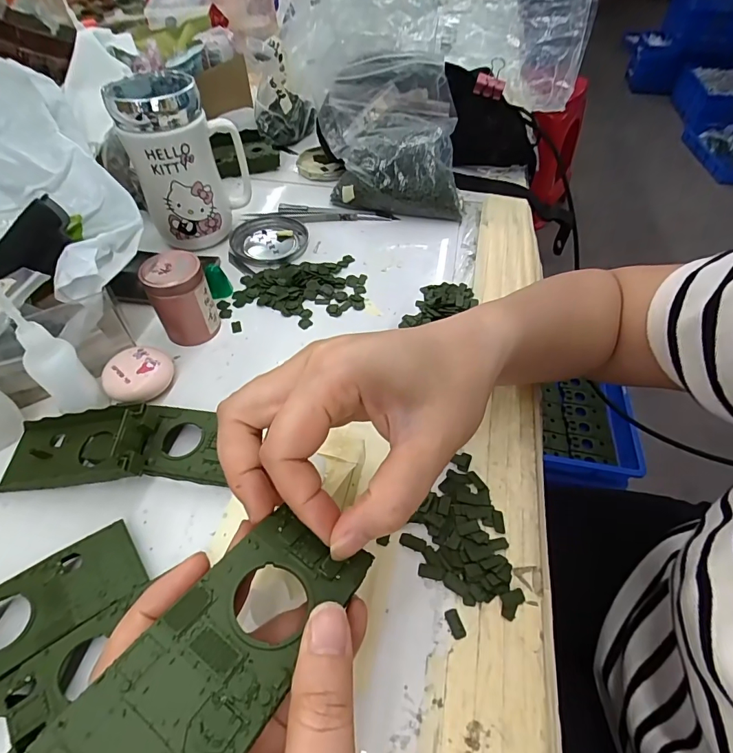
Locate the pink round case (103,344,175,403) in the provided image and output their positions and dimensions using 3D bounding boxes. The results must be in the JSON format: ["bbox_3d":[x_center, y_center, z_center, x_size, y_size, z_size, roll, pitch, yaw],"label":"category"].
[{"bbox_3d":[-0.171,0.000,0.325,0.048,0.024,0.044,0,52,0],"label":"pink round case"}]

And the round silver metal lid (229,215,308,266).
[{"bbox_3d":[-0.104,-0.141,0.454,0.077,0.014,0.076,0,52,0],"label":"round silver metal lid"}]

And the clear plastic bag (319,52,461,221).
[{"bbox_3d":[0.024,-0.261,0.470,0.153,0.120,0.129,-1,52,-1],"label":"clear plastic bag"}]

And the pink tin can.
[{"bbox_3d":[-0.149,-0.061,0.348,0.044,0.066,0.038,-25,56,-19],"label":"pink tin can"}]

